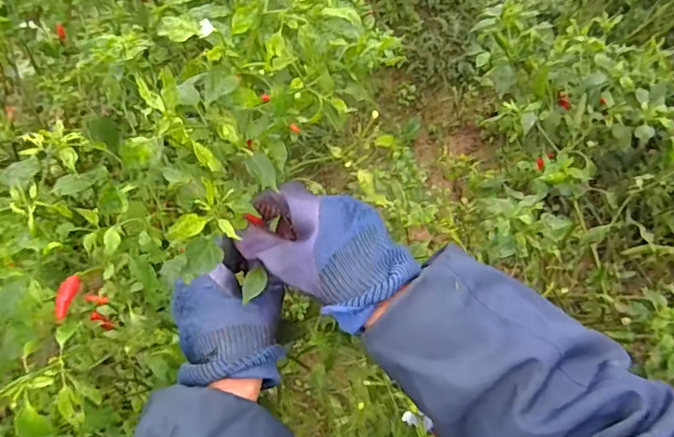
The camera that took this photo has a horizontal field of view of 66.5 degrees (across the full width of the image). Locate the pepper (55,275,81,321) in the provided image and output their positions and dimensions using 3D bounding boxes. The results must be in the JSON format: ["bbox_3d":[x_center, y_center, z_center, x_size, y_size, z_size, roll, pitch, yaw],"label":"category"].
[{"bbox_3d":[-0.184,0.053,0.349,0.008,0.010,0.034,-1,54,3],"label":"pepper"}]

